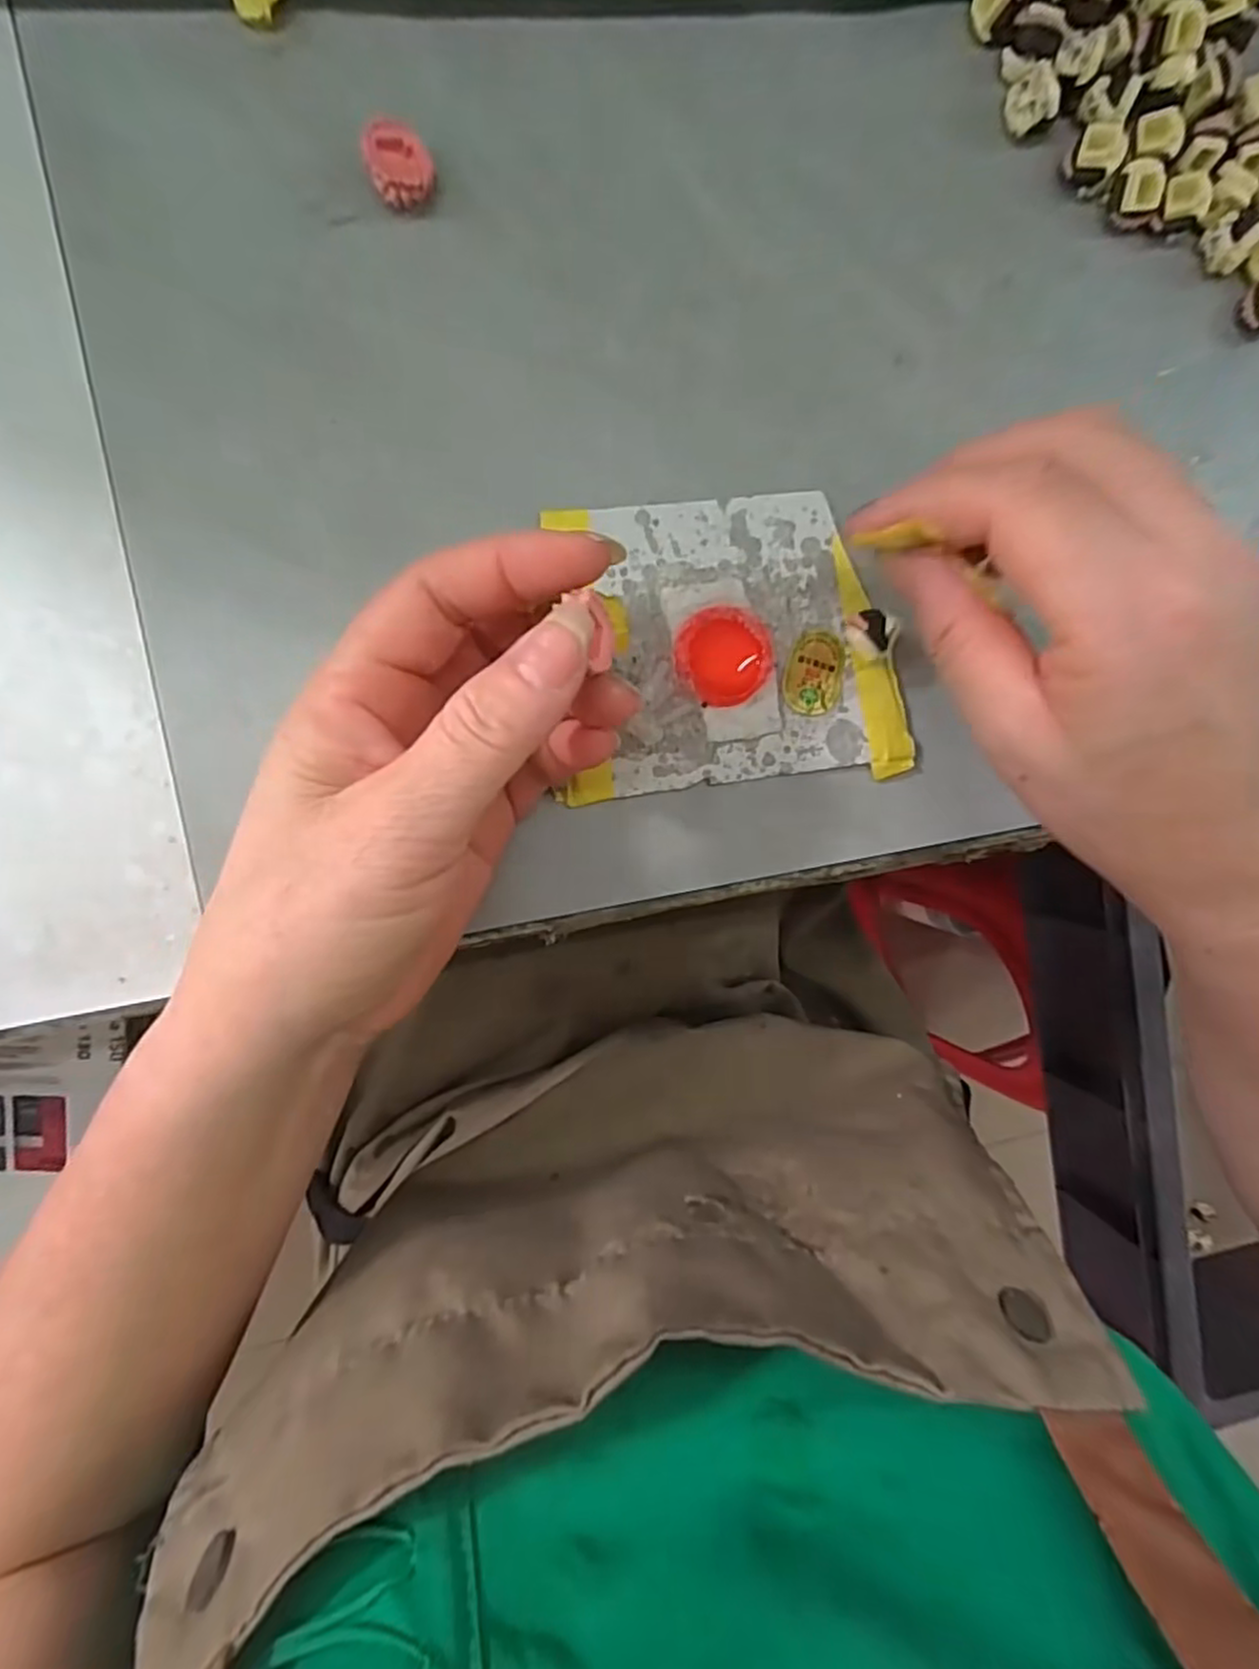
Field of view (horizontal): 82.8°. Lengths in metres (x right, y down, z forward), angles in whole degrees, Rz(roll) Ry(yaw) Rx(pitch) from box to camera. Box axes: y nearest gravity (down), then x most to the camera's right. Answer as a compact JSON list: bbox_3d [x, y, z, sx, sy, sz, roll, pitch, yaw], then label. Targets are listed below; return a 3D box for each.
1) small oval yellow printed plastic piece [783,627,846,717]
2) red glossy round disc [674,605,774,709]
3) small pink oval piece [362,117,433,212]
[{"bbox_3d":[0.061,-0.053,0.232,0.019,0.004,0.028,5,95,-8],"label":"small oval yellow printed plastic piece"},{"bbox_3d":[0.030,-0.056,0.226,0.030,0.007,0.030,-1,96,-8],"label":"red glossy round disc"},{"bbox_3d":[-0.065,-0.192,0.206,0.018,0.011,0.020,-21,98,-5],"label":"small pink oval piece"}]

